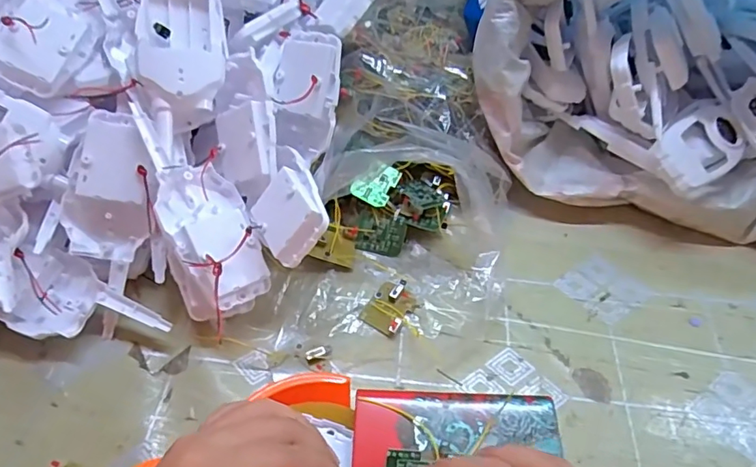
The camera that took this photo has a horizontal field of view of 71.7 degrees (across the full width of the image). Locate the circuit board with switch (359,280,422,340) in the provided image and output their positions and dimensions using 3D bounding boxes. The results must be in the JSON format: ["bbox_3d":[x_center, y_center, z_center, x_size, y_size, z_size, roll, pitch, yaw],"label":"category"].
[{"bbox_3d":[0.011,0.058,0.416,0.034,0.008,0.045,32,57,21],"label":"circuit board with switch"}]

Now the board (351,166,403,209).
[{"bbox_3d":[-0.001,-0.044,0.457,0.031,0.008,0.041,30,70,1],"label":"board"}]

